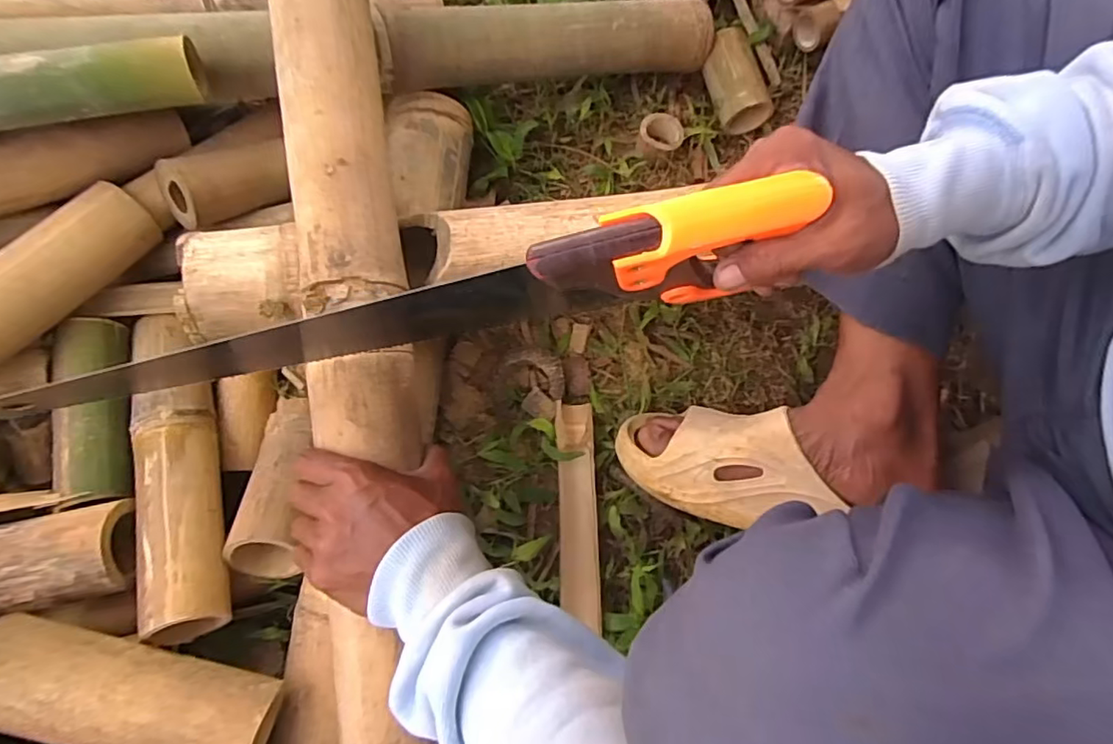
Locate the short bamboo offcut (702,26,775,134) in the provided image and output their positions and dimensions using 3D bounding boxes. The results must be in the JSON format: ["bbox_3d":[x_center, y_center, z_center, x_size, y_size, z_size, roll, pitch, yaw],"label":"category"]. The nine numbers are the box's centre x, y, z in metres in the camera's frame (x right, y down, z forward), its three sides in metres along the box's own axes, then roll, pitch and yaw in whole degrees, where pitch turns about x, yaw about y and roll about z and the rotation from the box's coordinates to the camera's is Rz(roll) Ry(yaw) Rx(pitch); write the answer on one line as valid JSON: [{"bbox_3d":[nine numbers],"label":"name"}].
[{"bbox_3d":[0.199,-0.327,0.654,0.056,0.044,0.104,-13,76,-2],"label":"short bamboo offcut"}]

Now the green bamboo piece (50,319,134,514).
[{"bbox_3d":[-0.385,0.027,0.486,0.056,0.042,0.160,-7,75,-1],"label":"green bamboo piece"}]

